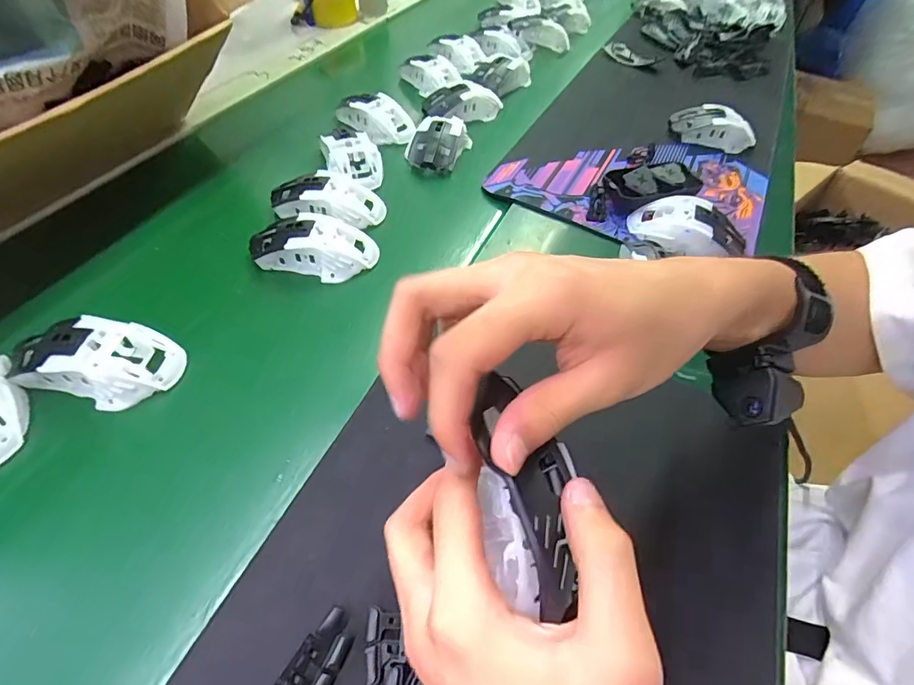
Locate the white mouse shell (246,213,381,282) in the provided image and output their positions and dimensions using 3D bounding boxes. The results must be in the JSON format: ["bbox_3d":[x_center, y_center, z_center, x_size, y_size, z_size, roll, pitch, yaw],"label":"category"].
[{"bbox_3d":[-0.133,-0.093,0.443,0.110,0.035,0.056,8,51,2],"label":"white mouse shell"}]

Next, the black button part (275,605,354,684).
[{"bbox_3d":[-0.070,0.162,0.245,0.022,0.012,0.042,23,53,14],"label":"black button part"}]

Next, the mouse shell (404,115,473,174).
[{"bbox_3d":[-0.022,-0.244,0.571,0.065,0.039,0.102,18,52,10],"label":"mouse shell"}]

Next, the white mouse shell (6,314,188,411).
[{"bbox_3d":[-0.265,0.010,0.351,0.107,0.034,0.064,11,51,5],"label":"white mouse shell"}]

